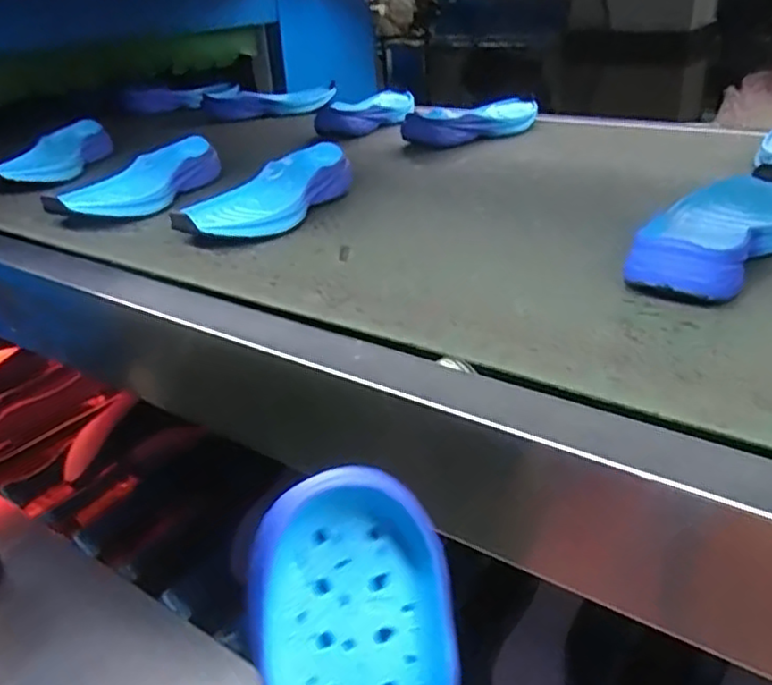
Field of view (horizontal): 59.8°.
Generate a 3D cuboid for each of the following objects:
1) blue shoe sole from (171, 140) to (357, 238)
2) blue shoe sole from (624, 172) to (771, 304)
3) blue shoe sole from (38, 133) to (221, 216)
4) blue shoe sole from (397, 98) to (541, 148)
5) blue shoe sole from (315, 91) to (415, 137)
[{"bbox_3d":[-0.118,-0.151,0.691,0.090,0.043,0.242,7,29,28],"label":"blue shoe sole"},{"bbox_3d":[0.267,-0.089,0.534,0.076,0.044,0.243,17,35,40],"label":"blue shoe sole"},{"bbox_3d":[-0.277,-0.181,0.761,0.101,0.050,0.215,6,29,16],"label":"blue shoe sole"},{"bbox_3d":[0.136,-0.321,0.966,0.228,0.040,0.084,-24,30,-30],"label":"blue shoe sole"},{"bbox_3d":[-0.025,-0.364,1.063,0.064,0.043,0.231,19,35,35],"label":"blue shoe sole"}]

